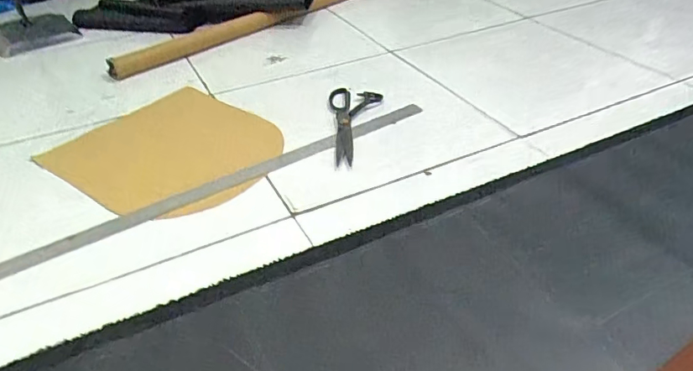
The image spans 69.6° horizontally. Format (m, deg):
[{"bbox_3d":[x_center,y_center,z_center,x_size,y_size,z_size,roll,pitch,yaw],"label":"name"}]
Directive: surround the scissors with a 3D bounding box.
[{"bbox_3d":[0.004,-0.111,0.848,0.091,0.020,0.237,6,39,7],"label":"scissors"}]

